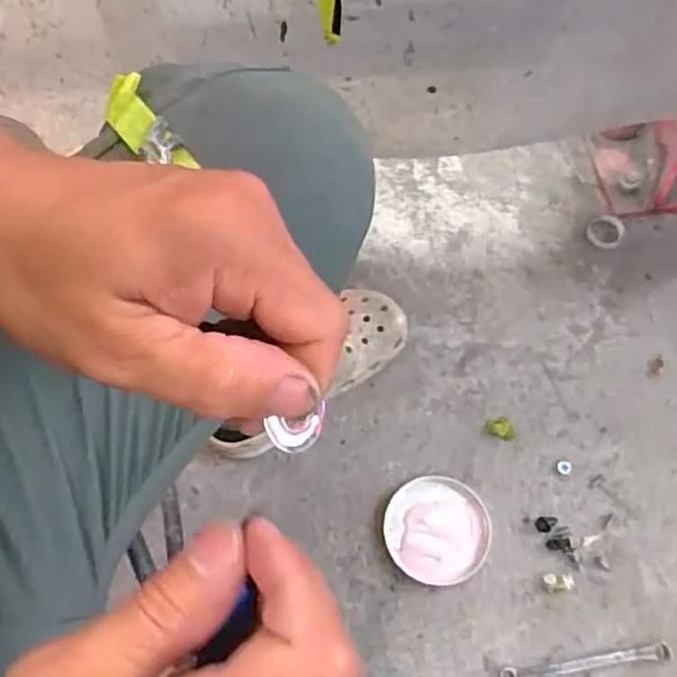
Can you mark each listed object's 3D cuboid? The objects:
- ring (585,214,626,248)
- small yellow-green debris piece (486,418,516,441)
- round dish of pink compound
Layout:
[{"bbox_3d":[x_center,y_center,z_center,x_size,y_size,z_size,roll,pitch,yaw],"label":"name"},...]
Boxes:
[{"bbox_3d":[0.332,-0.131,0.833,0.045,0.012,0.043,-2,76,10],"label":"ring"},{"bbox_3d":[0.181,0.099,0.742,0.034,0.010,0.022,19,66,8],"label":"small yellow-green debris piece"},{"bbox_3d":[0.102,0.198,0.694,0.104,0.014,0.105,0,65,-1],"label":"round dish of pink compound"}]

